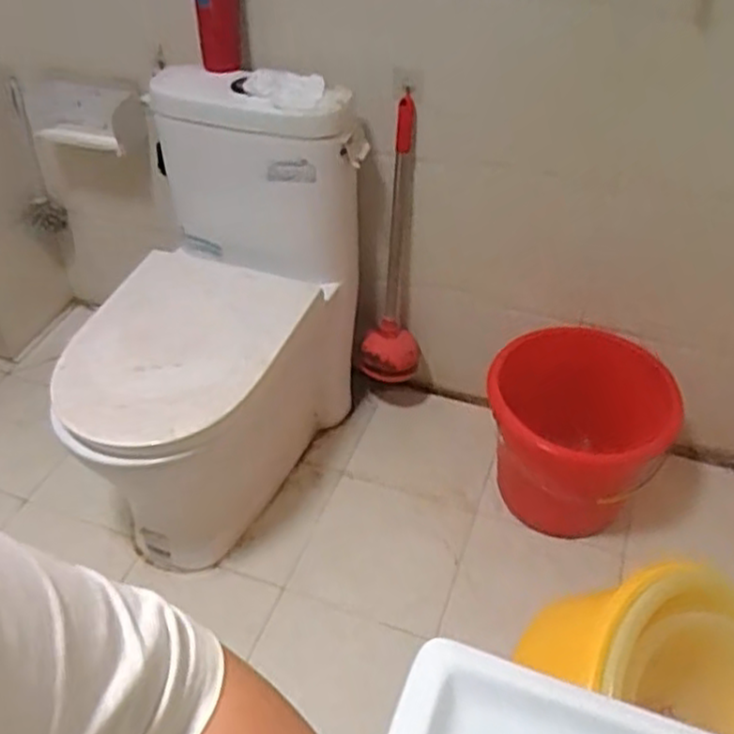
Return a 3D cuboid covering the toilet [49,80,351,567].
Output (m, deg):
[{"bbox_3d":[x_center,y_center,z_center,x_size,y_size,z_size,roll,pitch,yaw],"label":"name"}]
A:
[{"bbox_3d":[-0.275,-0.073,1.347,0.410,0.776,0.558,12,45,12],"label":"toilet"}]

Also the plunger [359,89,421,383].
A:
[{"bbox_3d":[0.050,-0.207,1.448,0.128,0.639,0.183,5,44,4],"label":"plunger"}]

